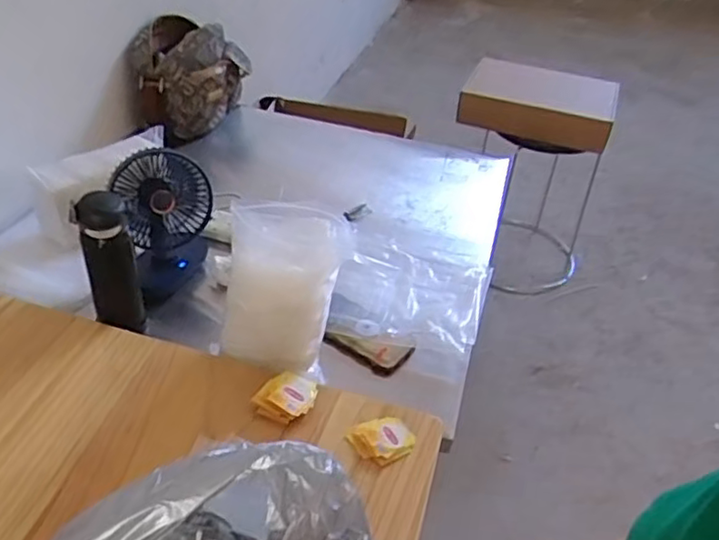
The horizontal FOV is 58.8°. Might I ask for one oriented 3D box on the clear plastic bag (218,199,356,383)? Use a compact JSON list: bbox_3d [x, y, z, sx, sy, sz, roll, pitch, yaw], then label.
[{"bbox_3d":[-0.094,0.025,0.819,0.145,0.199,0.122,9,39,5],"label":"clear plastic bag"}]

